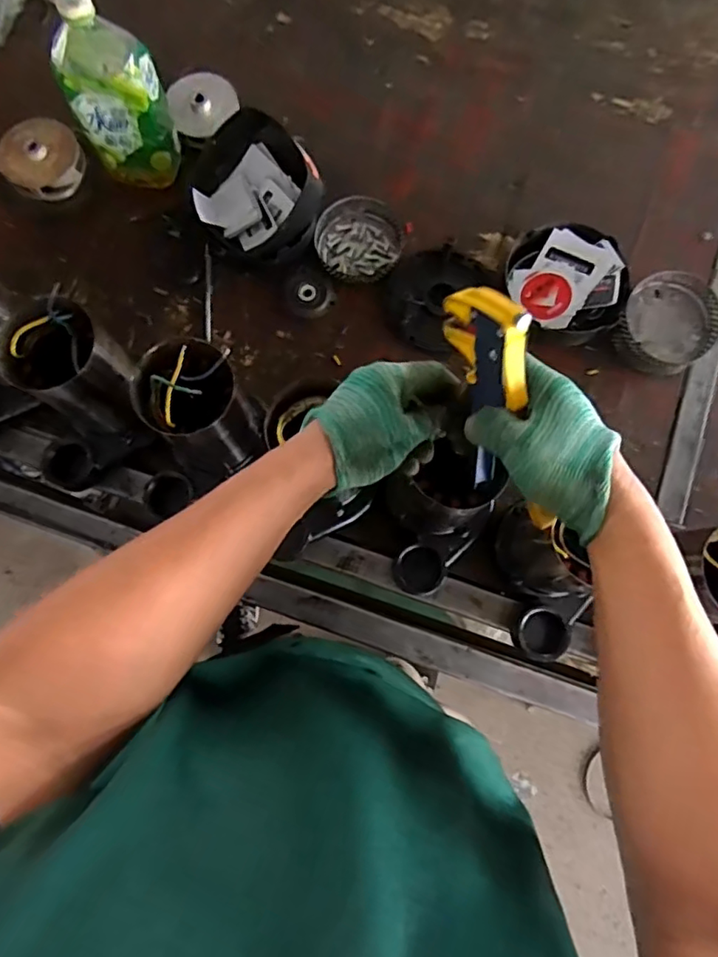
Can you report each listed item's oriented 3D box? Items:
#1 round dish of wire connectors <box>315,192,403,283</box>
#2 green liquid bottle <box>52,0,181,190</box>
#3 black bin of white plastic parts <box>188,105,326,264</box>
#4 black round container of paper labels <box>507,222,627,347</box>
[{"bbox_3d":[0.000,-0.296,0.707,0.103,0.019,0.104,0,78,1],"label":"round dish of wire connectors"},{"bbox_3d":[-0.268,-0.419,0.633,0.102,0.220,0.066,-28,79,-4],"label":"green liquid bottle"},{"bbox_3d":[-0.120,-0.328,0.673,0.136,0.100,0.152,-27,80,-5],"label":"black bin of white plastic parts"},{"bbox_3d":[0.234,-0.224,0.675,0.144,0.046,0.141,-15,79,-2],"label":"black round container of paper labels"}]

